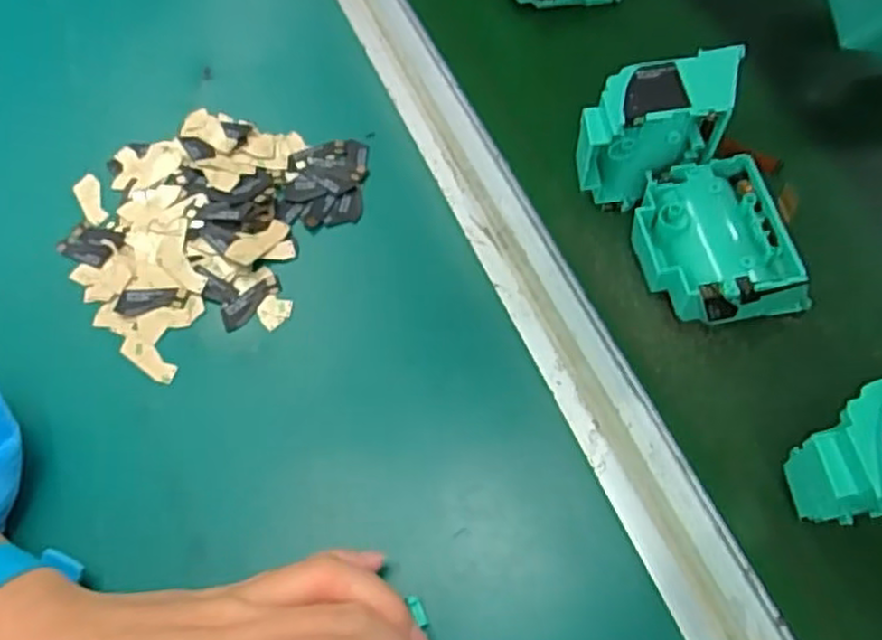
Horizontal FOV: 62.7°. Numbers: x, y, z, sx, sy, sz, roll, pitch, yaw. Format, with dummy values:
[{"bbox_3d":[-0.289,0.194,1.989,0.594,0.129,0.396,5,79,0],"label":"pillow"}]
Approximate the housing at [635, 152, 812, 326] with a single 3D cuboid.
[{"bbox_3d":[0.133,-0.040,0.361,0.083,0.042,0.083,-2,62,4],"label":"housing"}]

